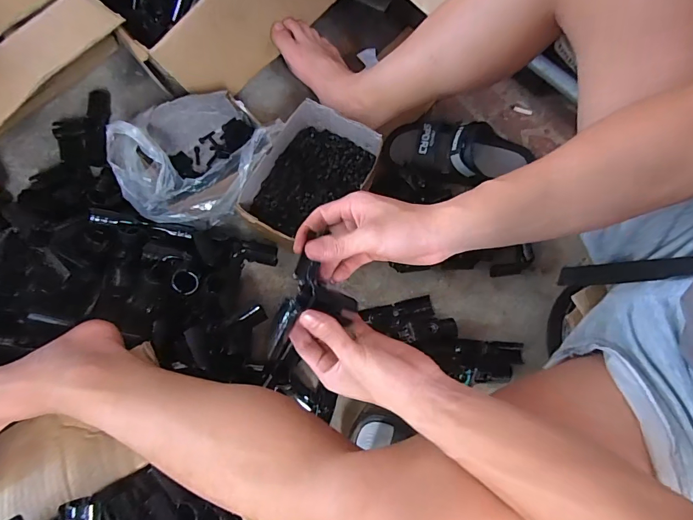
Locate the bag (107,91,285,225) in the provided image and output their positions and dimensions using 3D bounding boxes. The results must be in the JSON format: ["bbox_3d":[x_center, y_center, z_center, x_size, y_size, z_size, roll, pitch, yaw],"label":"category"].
[{"bbox_3d":[-0.231,-0.158,0.616,0.215,0.146,0.190,-43,80,-11],"label":"bag"}]

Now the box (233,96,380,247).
[{"bbox_3d":[-0.055,-0.122,0.612,0.150,0.071,0.214,28,76,6],"label":"box"}]

